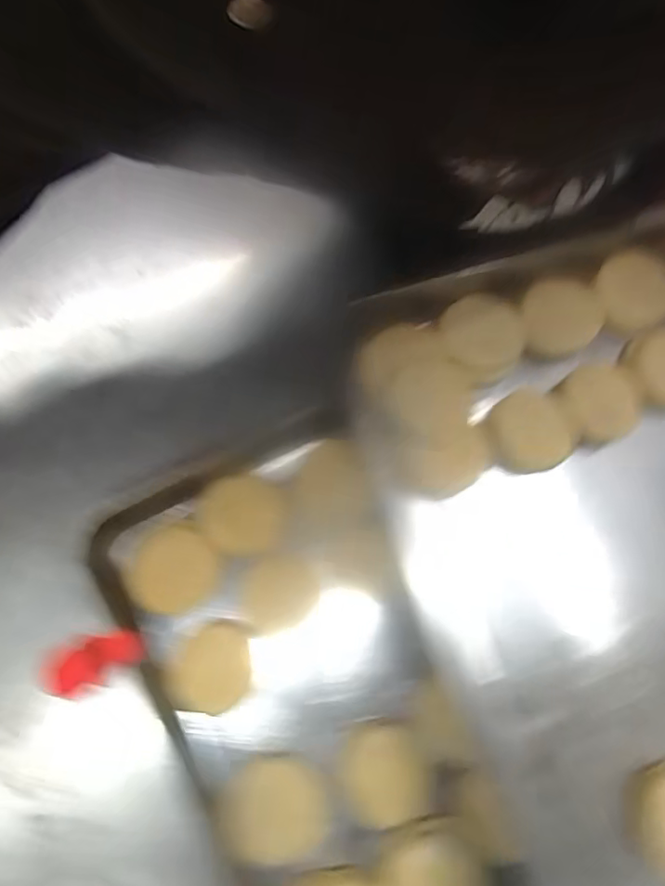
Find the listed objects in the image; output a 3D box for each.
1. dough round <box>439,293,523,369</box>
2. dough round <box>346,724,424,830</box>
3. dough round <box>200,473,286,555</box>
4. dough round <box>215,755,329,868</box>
[{"bbox_3d":[0.118,-0.086,0.437,0.063,0.018,0.061,2,73,-5],"label":"dough round"},{"bbox_3d":[0.036,0.229,0.382,0.053,0.021,0.058,2,73,-5],"label":"dough round"},{"bbox_3d":[-0.070,0.056,0.427,0.061,0.012,0.059,2,73,-5],"label":"dough round"},{"bbox_3d":[-0.040,0.249,0.374,0.071,0.016,0.059,7,73,-4],"label":"dough round"}]

